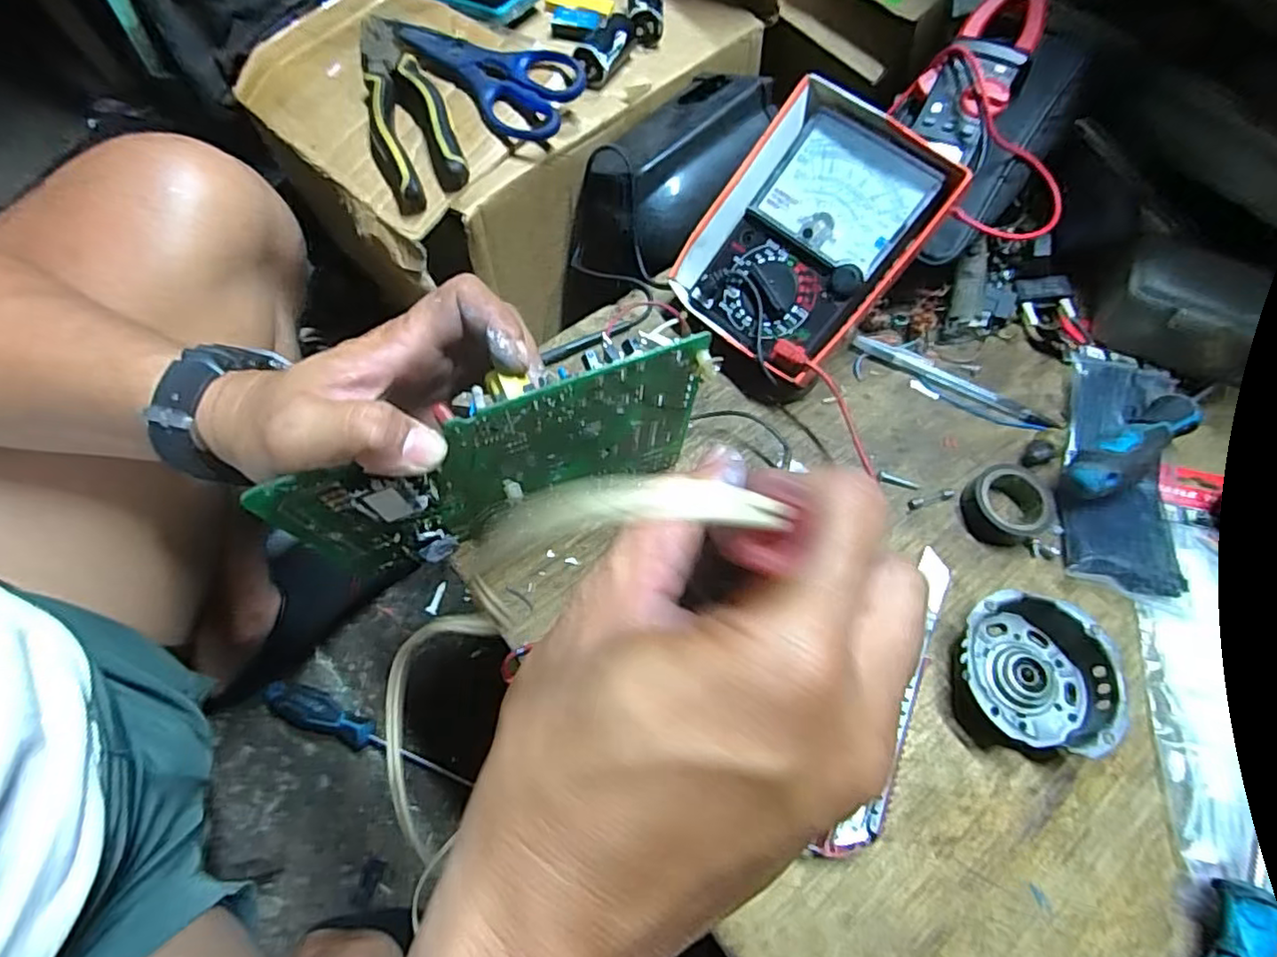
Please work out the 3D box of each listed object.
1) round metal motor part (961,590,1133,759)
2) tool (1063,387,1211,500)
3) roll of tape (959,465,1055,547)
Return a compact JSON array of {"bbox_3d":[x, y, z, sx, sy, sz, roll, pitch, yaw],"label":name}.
[{"bbox_3d":[0.220,0.107,0.349,0.079,0.030,0.082,1,65,-2],"label":"round metal motor part"},{"bbox_3d":[0.333,-0.026,0.408,0.147,0.029,0.032,-29,69,-15],"label":"tool"},{"bbox_3d":[0.237,0.017,0.400,0.050,0.020,0.047,1,65,-2],"label":"roll of tape"}]

